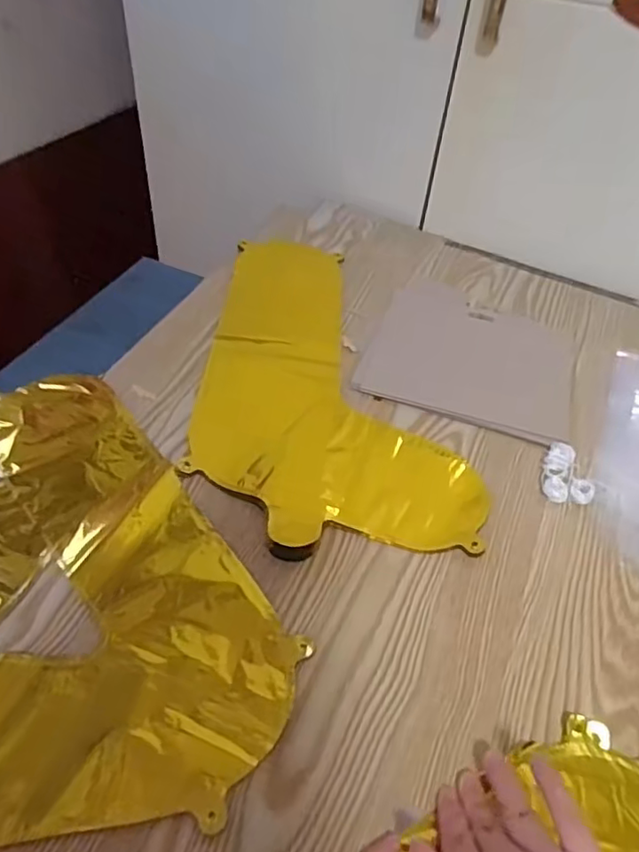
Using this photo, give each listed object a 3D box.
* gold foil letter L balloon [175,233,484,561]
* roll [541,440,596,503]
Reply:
[{"bbox_3d":[0.006,-0.056,0.571,0.228,0.010,0.389,1,48,-5],"label":"gold foil letter L balloon"},{"bbox_3d":[0.208,0.040,0.507,0.039,0.010,0.057,16,48,9],"label":"roll"}]

